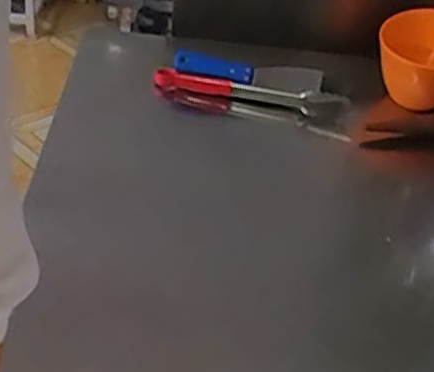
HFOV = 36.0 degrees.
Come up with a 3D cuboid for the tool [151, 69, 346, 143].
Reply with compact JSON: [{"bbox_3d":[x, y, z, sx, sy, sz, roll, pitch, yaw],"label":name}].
[{"bbox_3d":[0.048,-0.121,0.993,0.293,0.064,0.052,10,36,2],"label":"tool"}]

